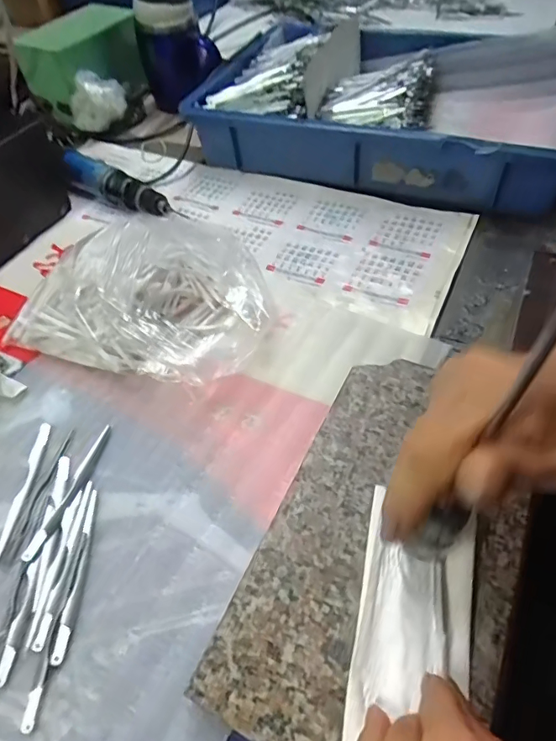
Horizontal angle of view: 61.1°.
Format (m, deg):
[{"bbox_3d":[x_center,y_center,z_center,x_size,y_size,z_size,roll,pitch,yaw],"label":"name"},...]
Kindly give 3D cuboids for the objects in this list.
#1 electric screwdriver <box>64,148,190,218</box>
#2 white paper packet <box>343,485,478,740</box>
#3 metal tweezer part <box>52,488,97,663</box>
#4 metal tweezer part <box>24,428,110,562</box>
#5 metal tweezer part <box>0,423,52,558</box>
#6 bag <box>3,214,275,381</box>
[{"bbox_3d":[-0.182,-0.215,0.548,0.175,0.038,0.042,24,56,21],"label":"electric screwdriver"},{"bbox_3d":[0.068,0.123,0.236,0.055,0.011,0.119,10,53,12],"label":"white paper packet"},{"bbox_3d":[-0.126,0.125,0.298,0.007,0.005,0.103,-2,51,2],"label":"metal tweezer part"},{"bbox_3d":[-0.145,0.083,0.331,0.010,0.004,0.102,13,53,14],"label":"metal tweezer part"},{"bbox_3d":[-0.183,0.084,0.338,0.009,0.005,0.102,-1,51,3],"label":"metal tweezer part"},{"bbox_3d":[-0.117,-0.066,0.400,0.211,0.077,0.126,13,53,14],"label":"bag"}]

